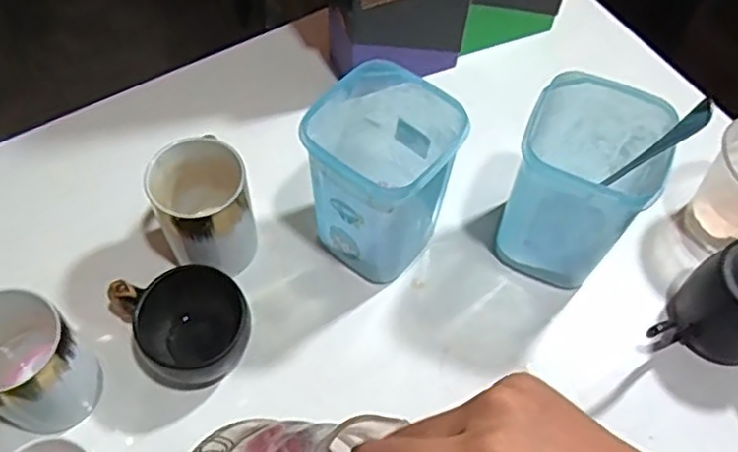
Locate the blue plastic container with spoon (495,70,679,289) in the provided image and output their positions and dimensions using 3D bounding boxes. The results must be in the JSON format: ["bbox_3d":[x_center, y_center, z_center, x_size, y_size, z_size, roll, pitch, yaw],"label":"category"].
[{"bbox_3d":[0.161,-0.027,0.535,0.103,0.150,0.095,22,61,11],"label":"blue plastic container with spoon"}]

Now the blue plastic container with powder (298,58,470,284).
[{"bbox_3d":[0.008,-0.034,0.530,0.098,0.151,0.092,33,63,16],"label":"blue plastic container with powder"}]

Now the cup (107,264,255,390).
[{"bbox_3d":[-0.137,0.071,0.517,0.091,0.055,0.085,1,59,-2],"label":"cup"}]

